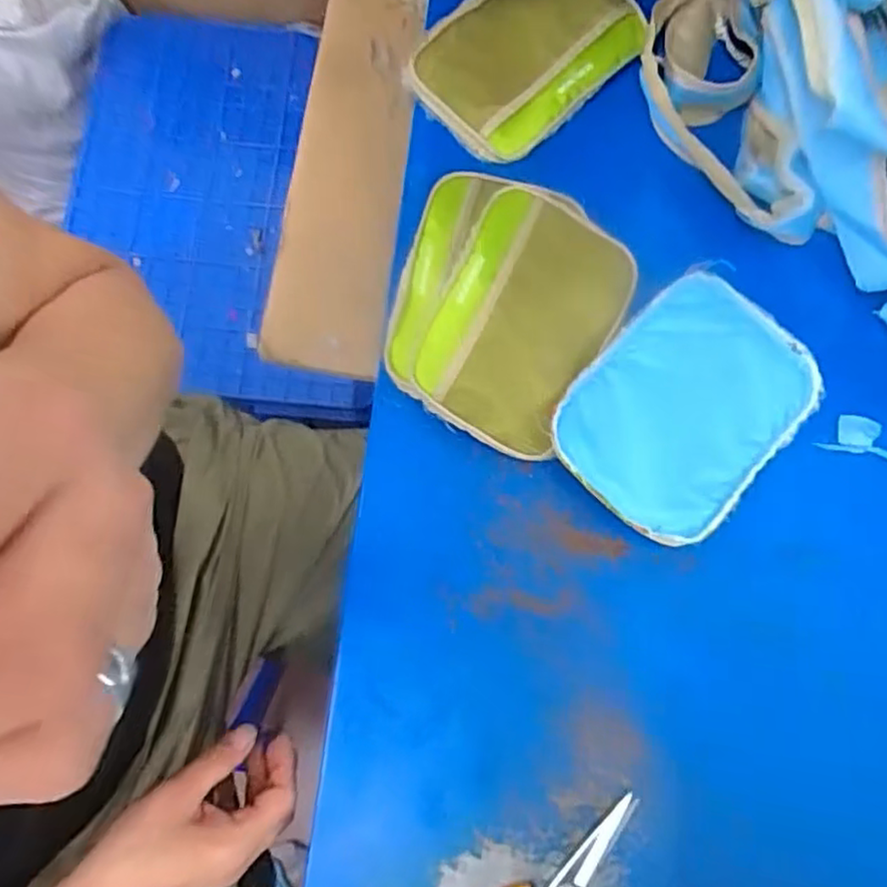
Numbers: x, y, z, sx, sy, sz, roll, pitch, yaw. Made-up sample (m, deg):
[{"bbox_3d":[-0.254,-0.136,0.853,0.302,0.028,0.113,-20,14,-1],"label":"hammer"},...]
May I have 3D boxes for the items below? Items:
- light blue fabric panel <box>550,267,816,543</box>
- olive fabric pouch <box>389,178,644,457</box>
[{"bbox_3d":[0.179,-0.028,0.509,0.140,0.030,0.192,44,82,9],"label":"light blue fabric panel"},{"bbox_3d":[0.047,-0.107,0.521,0.165,0.045,0.199,23,79,6],"label":"olive fabric pouch"}]

